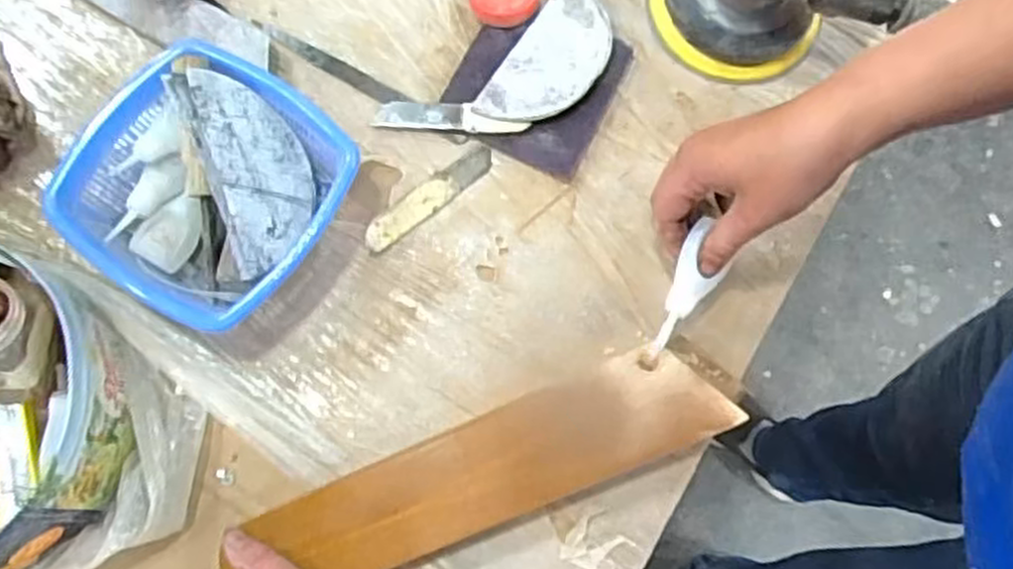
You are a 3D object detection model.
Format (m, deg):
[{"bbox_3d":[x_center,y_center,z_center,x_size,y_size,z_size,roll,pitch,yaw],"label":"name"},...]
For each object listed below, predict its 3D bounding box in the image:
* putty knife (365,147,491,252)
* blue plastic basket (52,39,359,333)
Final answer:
[{"bbox_3d":[-0.050,-0.056,0.514,0.097,0.004,0.020,-34,79,-7],"label":"putty knife"},{"bbox_3d":[-0.181,-0.059,0.482,0.149,0.063,0.152,33,79,7],"label":"blue plastic basket"}]

